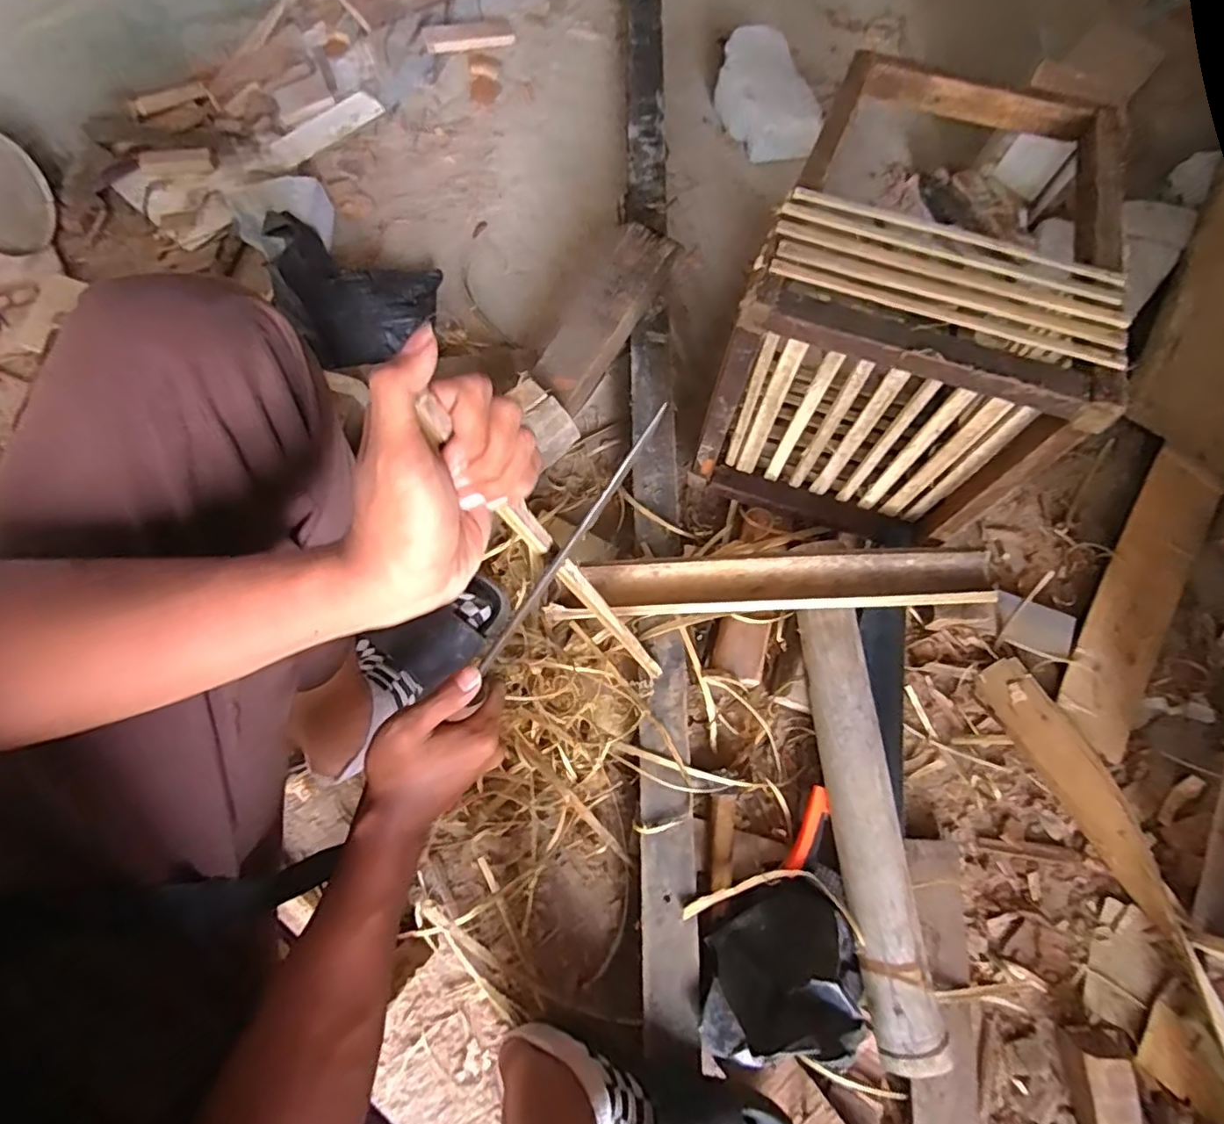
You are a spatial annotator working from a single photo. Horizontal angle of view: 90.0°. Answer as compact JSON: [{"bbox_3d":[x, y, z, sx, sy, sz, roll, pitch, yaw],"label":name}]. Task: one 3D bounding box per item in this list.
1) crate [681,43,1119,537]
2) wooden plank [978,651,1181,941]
[{"bbox_3d":[0.297,-0.273,0.655,0.283,0.295,0.378,19,74,5],"label":"crate"},{"bbox_3d":[0.533,0.255,0.696,0.065,0.019,0.306,-25,75,-8],"label":"wooden plank"}]

